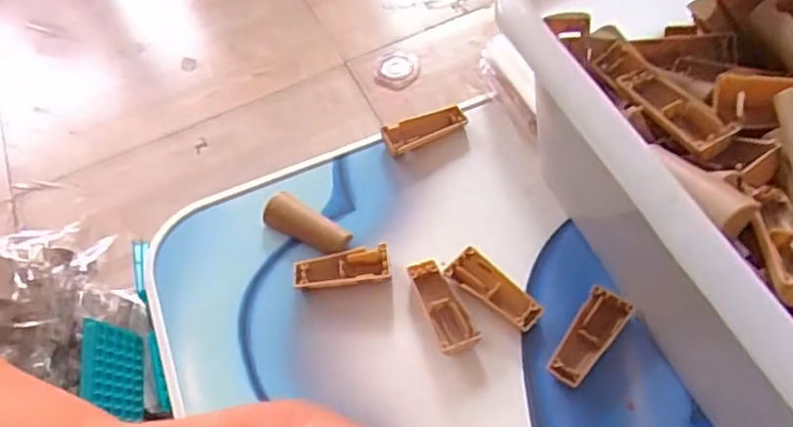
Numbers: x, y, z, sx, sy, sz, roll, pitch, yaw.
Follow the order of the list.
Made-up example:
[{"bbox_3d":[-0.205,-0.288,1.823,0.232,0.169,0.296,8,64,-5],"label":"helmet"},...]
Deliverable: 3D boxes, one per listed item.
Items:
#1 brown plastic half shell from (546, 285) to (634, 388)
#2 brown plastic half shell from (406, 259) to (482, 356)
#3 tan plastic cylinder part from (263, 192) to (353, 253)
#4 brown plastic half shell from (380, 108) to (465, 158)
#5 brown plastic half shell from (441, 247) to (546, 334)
[{"bbox_3d":[0.090,0.058,0.302,0.019,0.006,0.050,30,65,21],"label":"brown plastic half shell"},{"bbox_3d":[0.022,0.045,0.317,0.018,0.004,0.050,-21,58,-8],"label":"brown plastic half shell"},{"bbox_3d":[-0.048,0.007,0.347,0.050,0.019,0.015,22,62,18],"label":"tan plastic cylinder part"},{"bbox_3d":[0.016,-0.049,0.381,0.048,0.012,0.020,-17,58,-6],"label":"brown plastic half shell"},{"bbox_3d":[0.049,0.037,0.319,0.049,0.006,0.021,34,66,23],"label":"brown plastic half shell"}]

